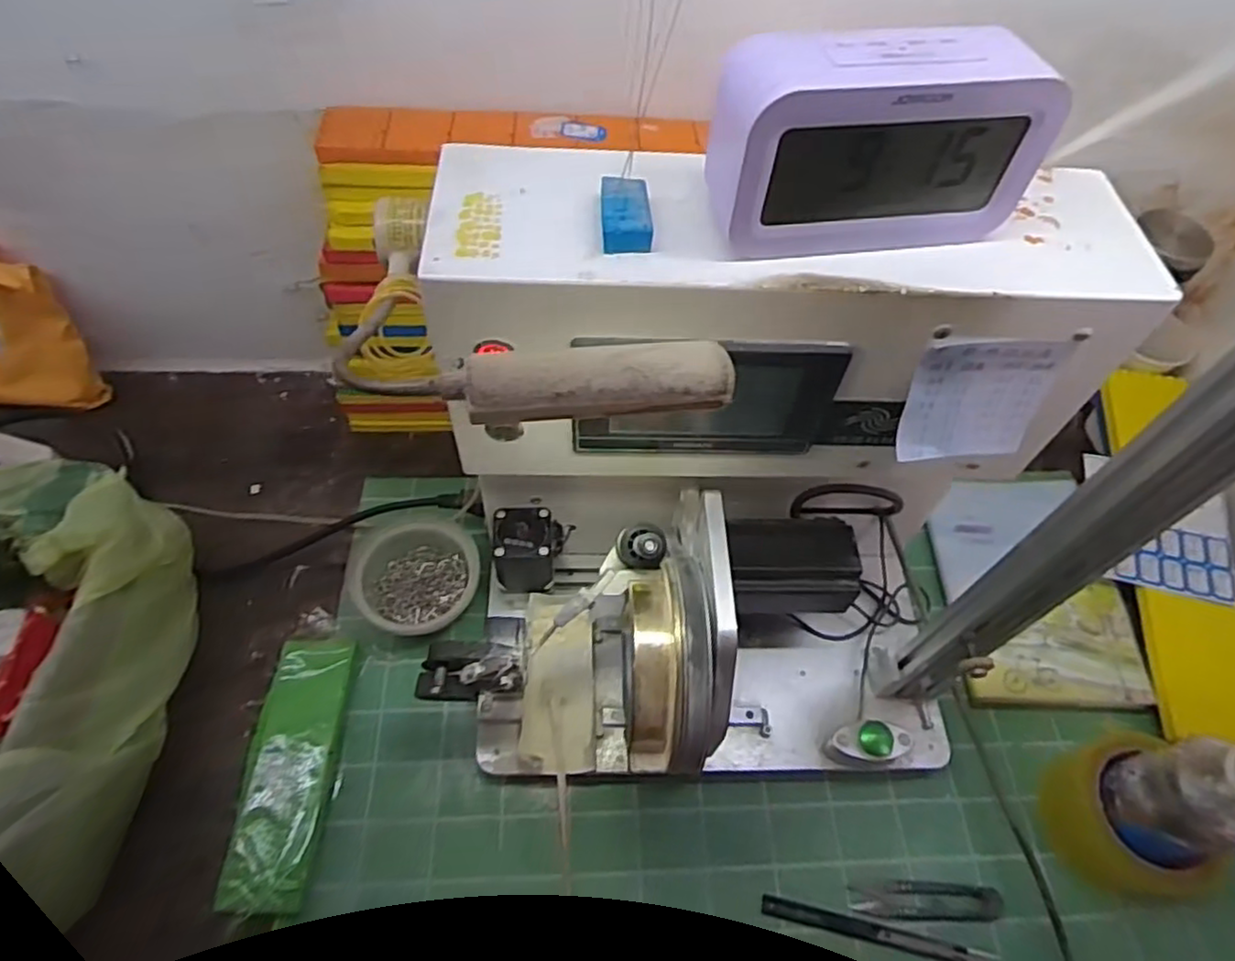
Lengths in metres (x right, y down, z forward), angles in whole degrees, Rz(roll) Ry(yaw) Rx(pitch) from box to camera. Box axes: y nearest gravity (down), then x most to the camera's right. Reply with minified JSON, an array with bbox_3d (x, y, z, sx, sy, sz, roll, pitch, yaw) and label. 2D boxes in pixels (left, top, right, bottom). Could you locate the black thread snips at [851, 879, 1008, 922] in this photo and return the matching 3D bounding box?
[{"bbox_3d":[0.214,0.289,0.488,0.099,0.009,0.023,5,57,-1],"label":"black thread snips"}]

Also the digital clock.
[{"bbox_3d":[0.107,-0.141,0.305,0.142,0.082,0.038,-6,58,-8],"label":"digital clock"}]

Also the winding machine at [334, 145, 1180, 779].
[{"bbox_3d":[0.069,0.030,0.428,0.356,0.336,0.244,0,57,-4],"label":"winding machine"}]

